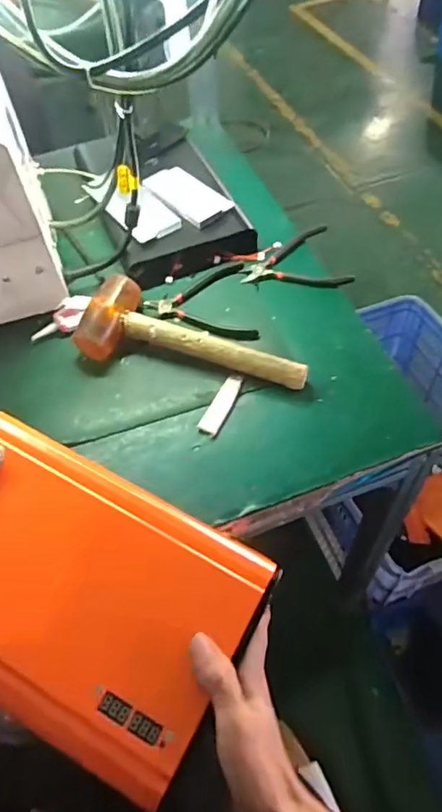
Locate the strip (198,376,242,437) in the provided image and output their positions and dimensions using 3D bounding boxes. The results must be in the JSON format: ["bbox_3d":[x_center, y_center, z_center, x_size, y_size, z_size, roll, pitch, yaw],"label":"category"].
[{"bbox_3d":[0.002,-0.002,0.622,0.023,0.004,0.083,26,66,13],"label":"strip"}]

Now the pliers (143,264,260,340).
[{"bbox_3d":[-0.005,-0.148,0.714,0.151,0.011,0.118,20,59,18],"label":"pliers"}]

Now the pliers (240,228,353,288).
[{"bbox_3d":[0.105,-0.206,0.742,0.141,0.017,0.107,3,56,7],"label":"pliers"}]

